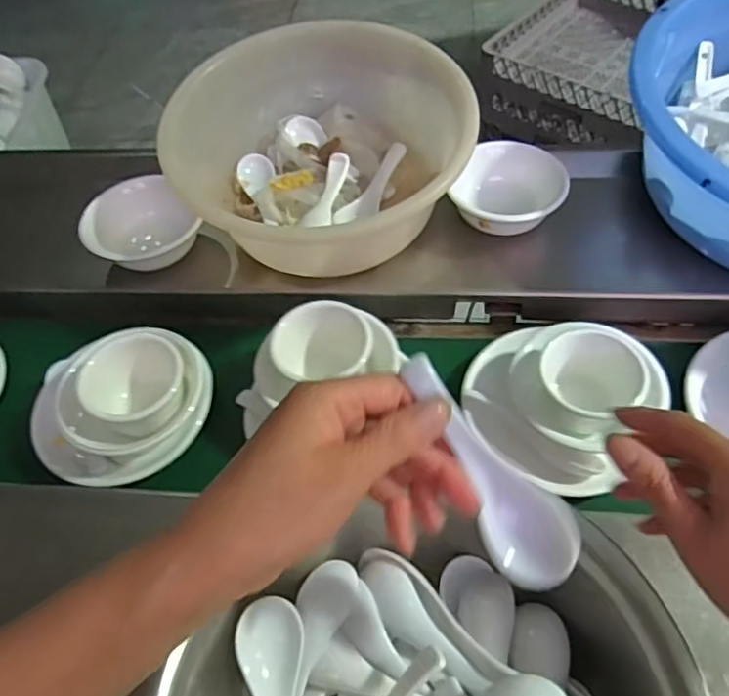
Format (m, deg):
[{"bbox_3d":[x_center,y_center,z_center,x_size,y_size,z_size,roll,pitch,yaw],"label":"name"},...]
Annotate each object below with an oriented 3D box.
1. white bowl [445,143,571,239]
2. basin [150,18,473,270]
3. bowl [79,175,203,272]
[{"bbox_3d":[0.135,-0.145,0.572,0.098,0.049,0.098,-2,54,3],"label":"white bowl"},{"bbox_3d":[-0.041,-0.189,0.572,0.264,0.110,0.219,-6,54,-1],"label":"basin"},{"bbox_3d":[-0.213,-0.118,0.583,0.092,0.053,0.092,-2,54,3],"label":"bowl"}]

